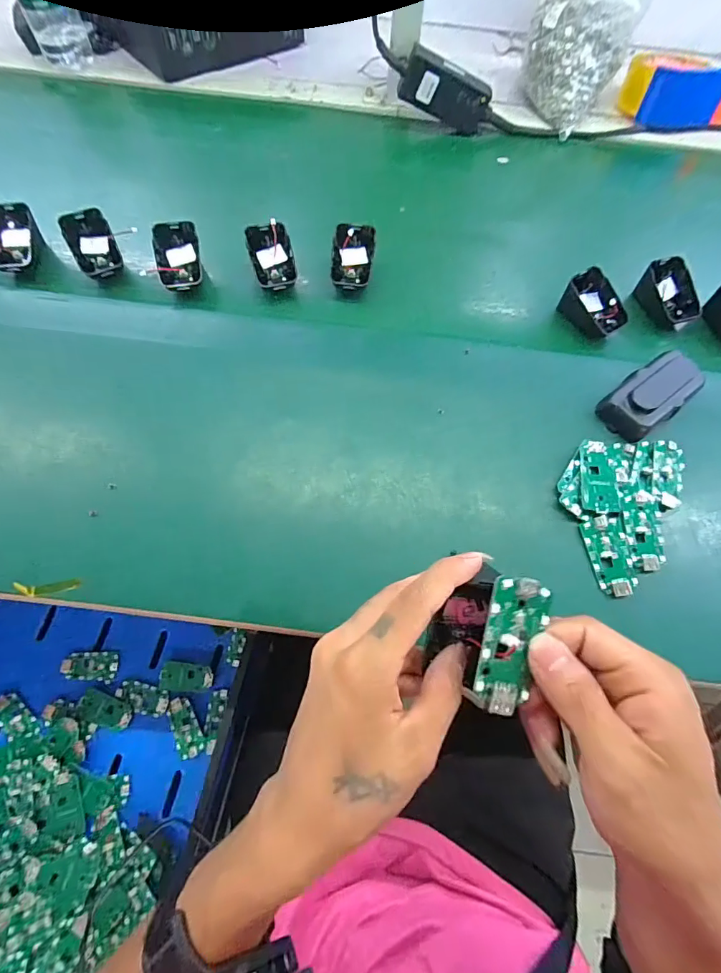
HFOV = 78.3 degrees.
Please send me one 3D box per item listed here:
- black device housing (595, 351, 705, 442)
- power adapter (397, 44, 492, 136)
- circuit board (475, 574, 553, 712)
[{"bbox_3d":[0.273,-0.087,0.414,0.106,0.019,0.051,-37,73,-17],"label":"black device housing"},{"bbox_3d":[0.110,-0.509,0.573,0.116,0.058,0.029,15,64,-19],"label":"power adapter"},{"bbox_3d":[0.075,0.077,0.217,0.030,0.009,0.064,15,85,4],"label":"circuit board"}]

